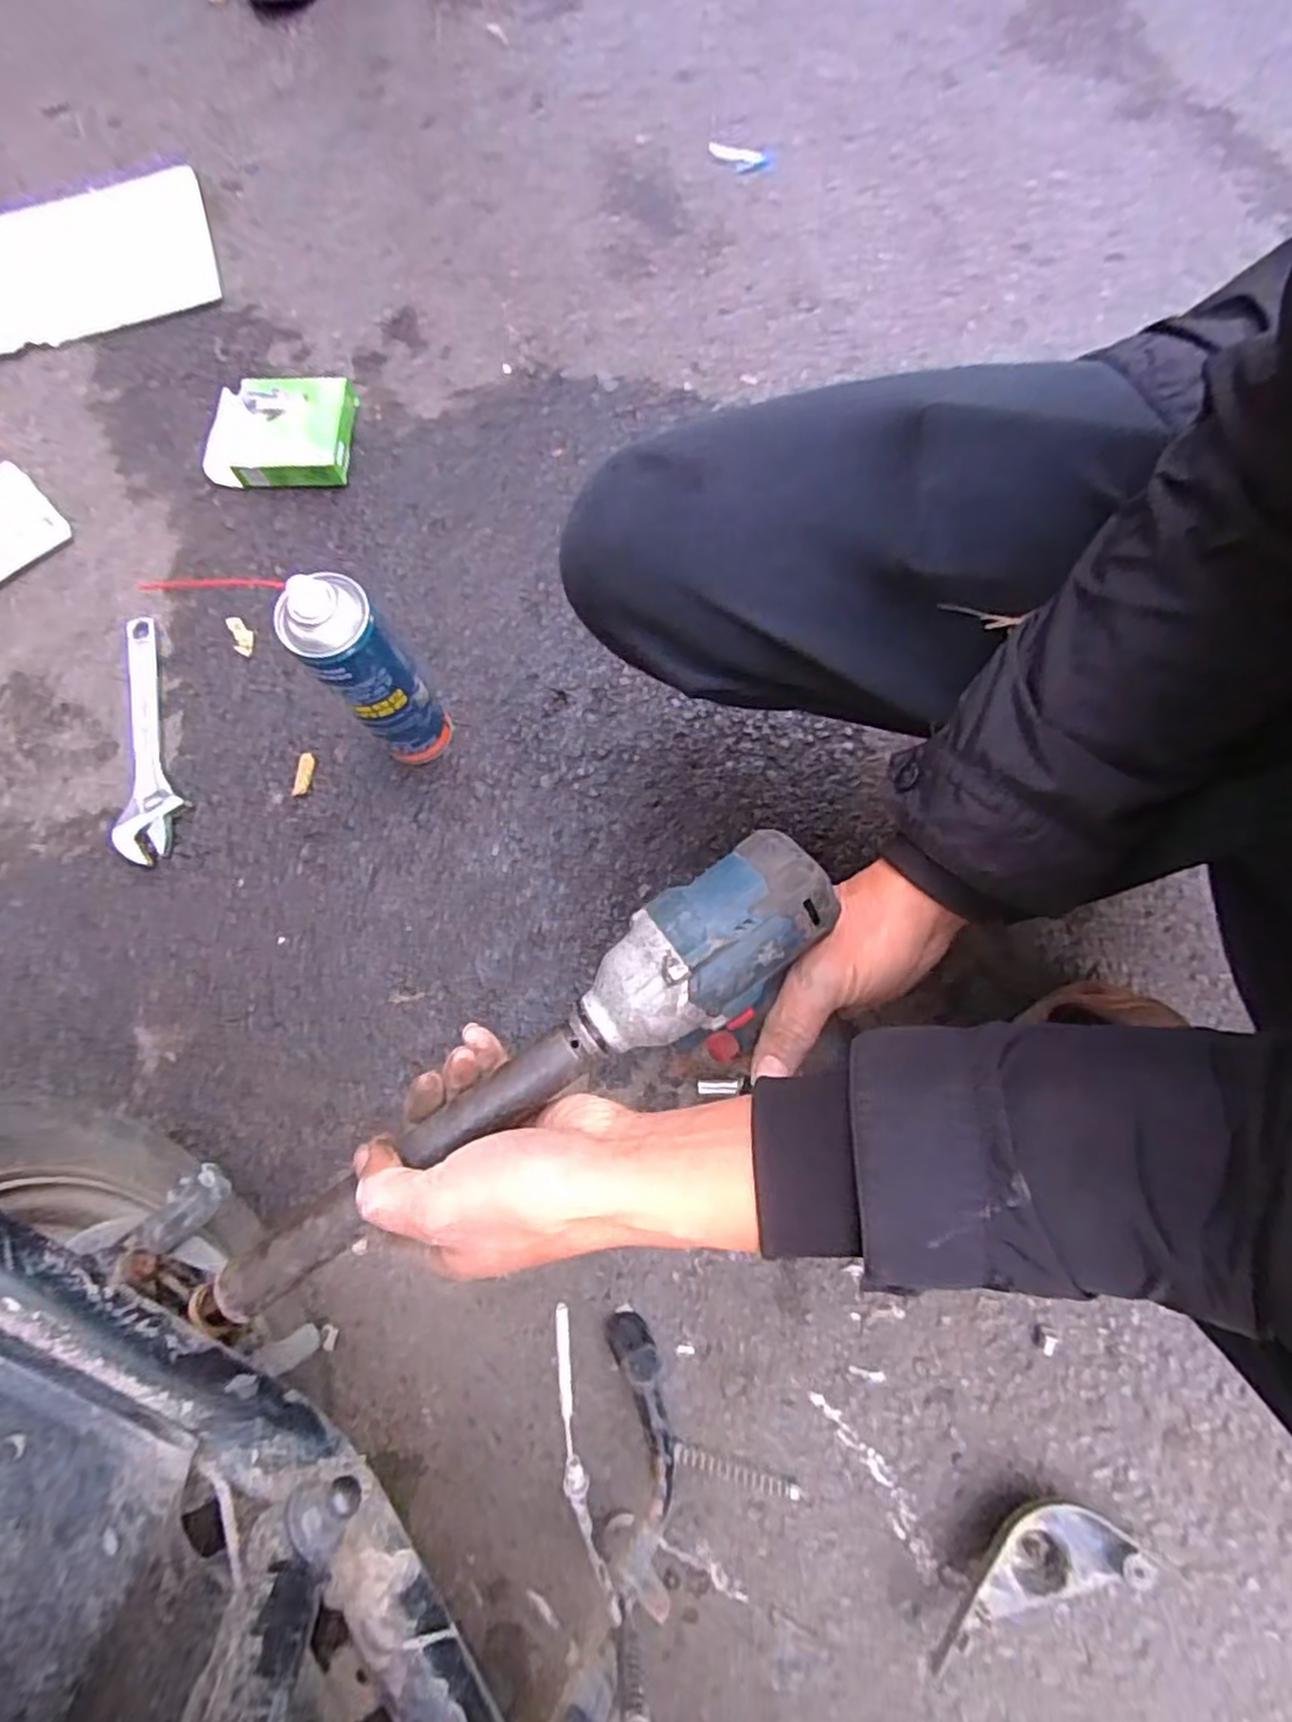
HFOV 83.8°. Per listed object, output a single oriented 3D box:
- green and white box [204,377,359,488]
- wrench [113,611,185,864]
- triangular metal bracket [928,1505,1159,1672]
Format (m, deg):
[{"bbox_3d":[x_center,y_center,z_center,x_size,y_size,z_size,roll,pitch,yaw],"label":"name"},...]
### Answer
[{"bbox_3d":[-0.375,-0.439,0.742,0.146,0.035,0.111,3,78,0],"label":"green and white box"},{"bbox_3d":[-0.463,-0.117,0.665,0.050,0.019,0.242,-12,76,-3],"label":"wrench"},{"bbox_3d":[0.262,0.496,0.500,0.164,0.036,0.066,-26,77,-6],"label":"triangular metal bracket"}]

